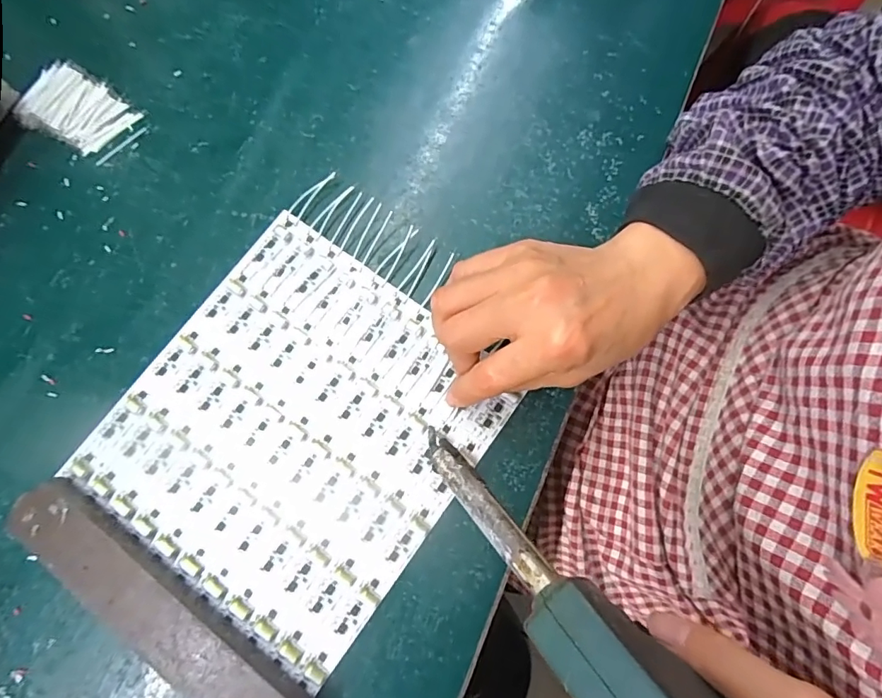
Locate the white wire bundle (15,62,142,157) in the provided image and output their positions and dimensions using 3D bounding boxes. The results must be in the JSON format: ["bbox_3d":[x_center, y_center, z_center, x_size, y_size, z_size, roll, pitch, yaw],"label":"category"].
[{"bbox_3d":[-0.256,-0.168,0.341,0.073,0.012,0.050,30,79,7],"label":"white wire bundle"}]

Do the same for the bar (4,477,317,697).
[{"bbox_3d":[-0.151,0.143,0.261,0.199,0.020,0.035,35,80,8],"label":"bar"}]

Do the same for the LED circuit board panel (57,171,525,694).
[{"bbox_3d":[-0.079,0.037,0.294,0.193,0.004,0.225,35,80,8],"label":"LED circuit board panel"}]

